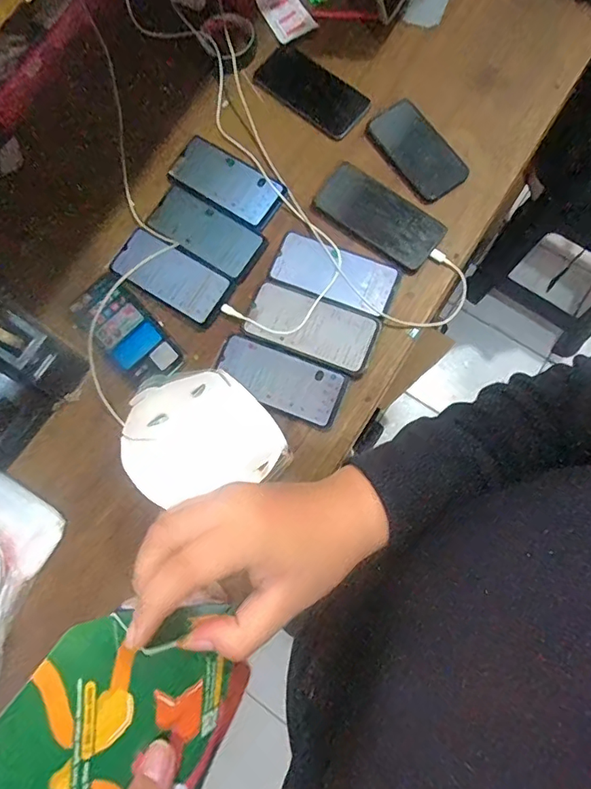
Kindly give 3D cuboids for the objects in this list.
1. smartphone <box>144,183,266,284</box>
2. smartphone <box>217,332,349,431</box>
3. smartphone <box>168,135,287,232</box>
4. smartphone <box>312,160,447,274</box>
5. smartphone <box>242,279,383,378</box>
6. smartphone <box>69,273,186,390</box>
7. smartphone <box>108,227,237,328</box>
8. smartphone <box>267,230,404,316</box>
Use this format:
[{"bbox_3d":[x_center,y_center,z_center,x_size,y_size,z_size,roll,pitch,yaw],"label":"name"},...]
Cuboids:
[{"bbox_3d":[-0.119,-0.218,0.664,0.156,0.005,0.075,32,82,10],"label":"smartphone"},{"bbox_3d":[-0.021,-0.019,0.627,0.165,0.005,0.074,22,80,9],"label":"smartphone"},{"bbox_3d":[-0.094,-0.291,0.680,0.160,0.011,0.080,31,81,10],"label":"smartphone"},{"bbox_3d":[0.110,-0.235,0.653,0.166,0.013,0.082,36,82,11],"label":"smartphone"},{"bbox_3d":[0.021,-0.086,0.635,0.166,0.006,0.082,22,80,9],"label":"smartphone"},{"bbox_3d":[-0.223,-0.084,0.650,0.074,0.016,0.160,-43,78,-6],"label":"smartphone"},{"bbox_3d":[-0.165,-0.160,0.657,0.163,0.007,0.075,33,82,10],"label":"smartphone"},{"bbox_3d":[0.052,-0.160,0.649,0.161,0.011,0.073,21,80,8],"label":"smartphone"}]

